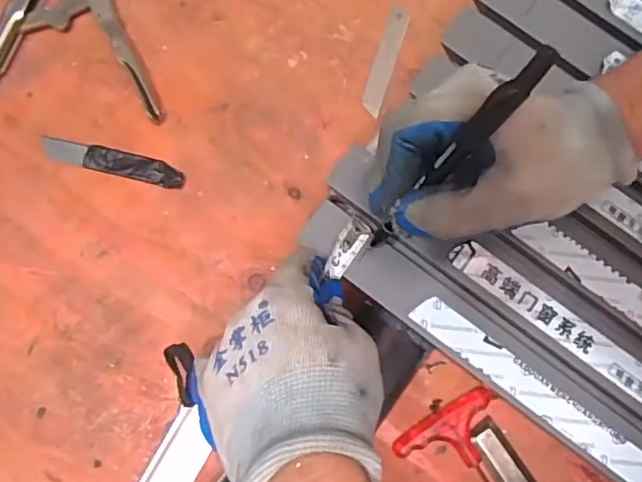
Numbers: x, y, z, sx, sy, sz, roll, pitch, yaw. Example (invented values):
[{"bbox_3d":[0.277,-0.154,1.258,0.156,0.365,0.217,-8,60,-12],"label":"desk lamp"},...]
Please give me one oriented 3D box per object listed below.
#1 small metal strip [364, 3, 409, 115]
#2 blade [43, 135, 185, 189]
[{"bbox_3d":[0.053,-0.149,0.505,0.018,0.005,0.096,19,80,-9],"label":"small metal strip"},{"bbox_3d":[-0.161,-0.062,0.475,0.111,0.004,0.021,14,79,2],"label":"blade"}]

